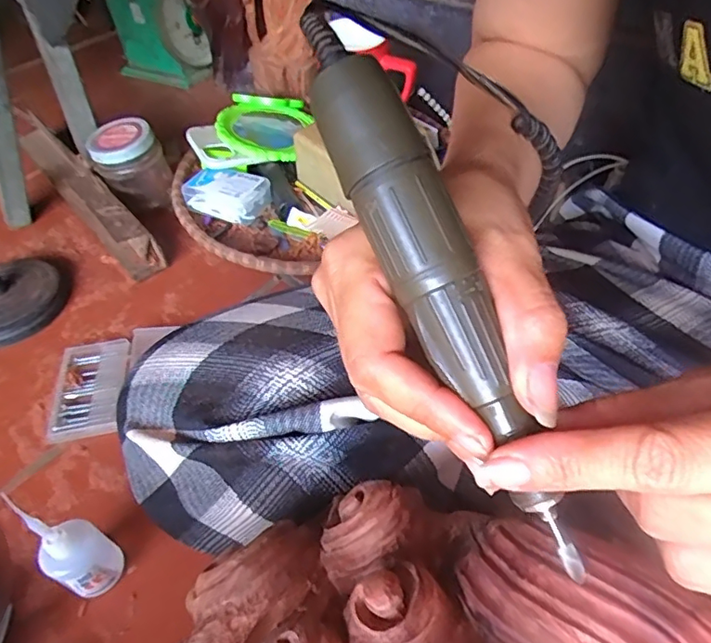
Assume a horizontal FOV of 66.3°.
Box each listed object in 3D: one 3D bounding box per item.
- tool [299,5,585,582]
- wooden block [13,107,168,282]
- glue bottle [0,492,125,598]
[{"bbox_3d":[0.024,-0.011,0.164,0.023,0.017,0.182,-25,89,-17],"label":"tool"},{"bbox_3d":[-0.338,-0.174,0.660,0.048,0.055,0.370,-35,57,-24],"label":"wooden block"},{"bbox_3d":[-0.178,0.141,0.339,0.029,0.111,0.036,28,56,23],"label":"glue bottle"}]

